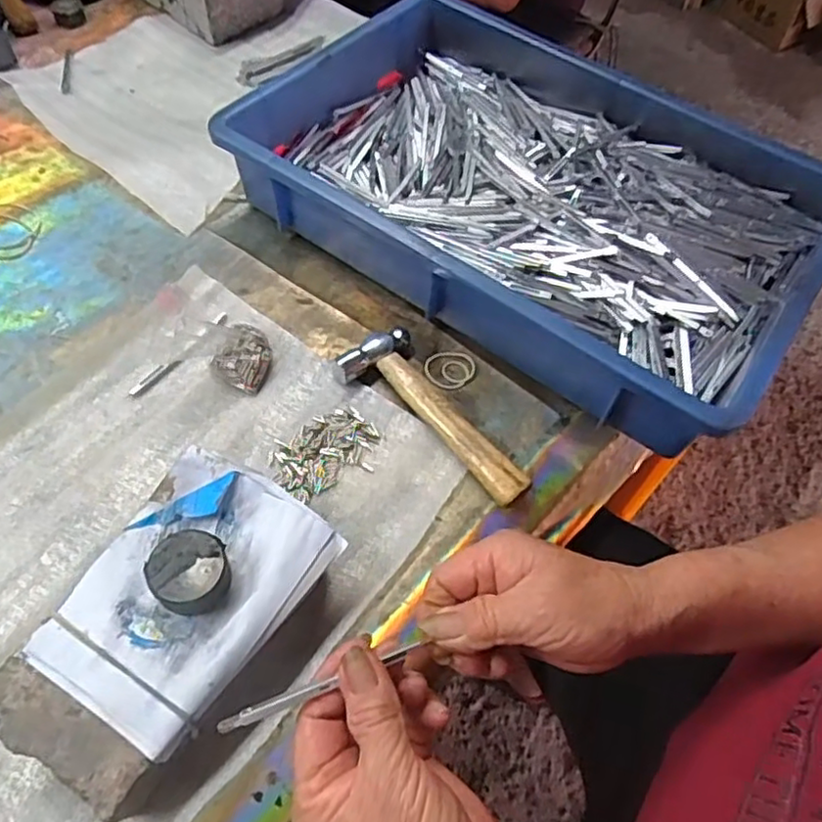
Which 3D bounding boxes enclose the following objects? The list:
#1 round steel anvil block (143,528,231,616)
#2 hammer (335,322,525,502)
[{"bbox_3d":[-0.112,0.082,0.333,0.036,0.020,0.038,2,57,-3],"label":"round steel anvil block"},{"bbox_3d":[0.016,0.003,0.447,0.053,0.016,0.155,-34,66,-23],"label":"hammer"}]

